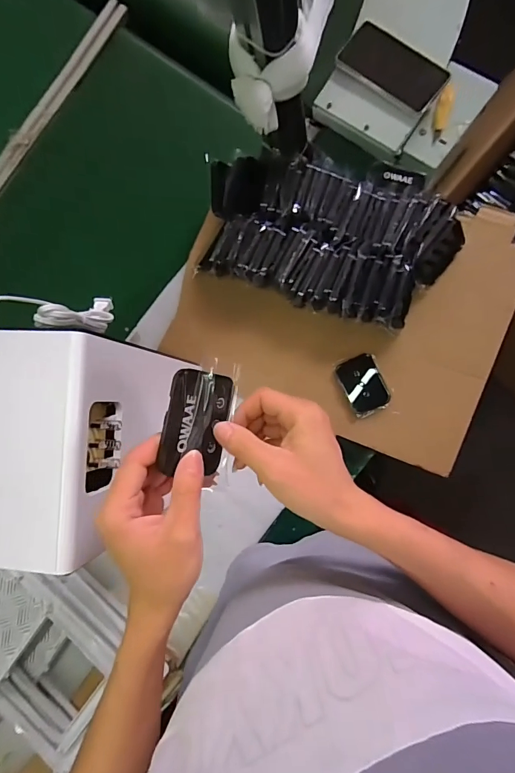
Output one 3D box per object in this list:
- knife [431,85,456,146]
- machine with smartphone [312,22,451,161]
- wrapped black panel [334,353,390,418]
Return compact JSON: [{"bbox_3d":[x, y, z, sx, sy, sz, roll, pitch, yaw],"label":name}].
[{"bbox_3d":[0.283,-0.418,0.613,0.020,0.014,0.082,13,90,9],"label":"knife"},{"bbox_3d":[0.189,-0.454,0.615,0.154,0.045,0.155,34,93,9],"label":"machine with smartphone"},{"bbox_3d":[0.163,-0.004,0.612,0.060,0.013,0.090,-24,84,8],"label":"wrapped black panel"}]

